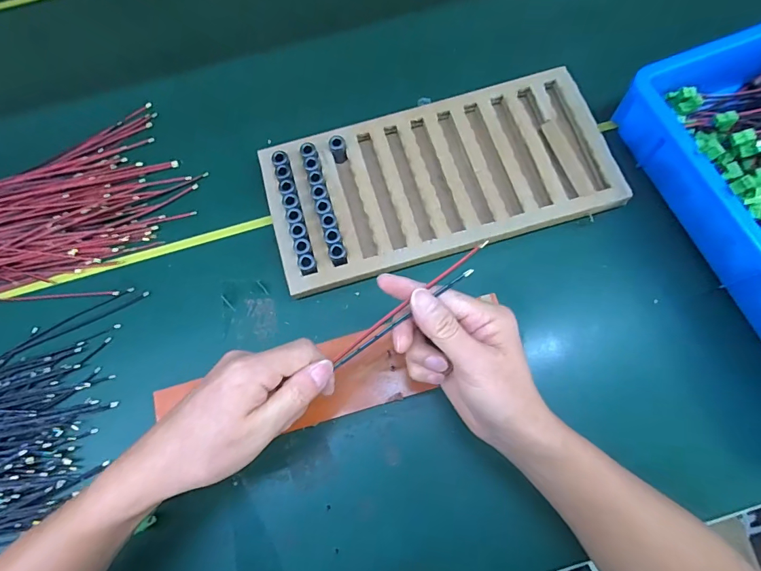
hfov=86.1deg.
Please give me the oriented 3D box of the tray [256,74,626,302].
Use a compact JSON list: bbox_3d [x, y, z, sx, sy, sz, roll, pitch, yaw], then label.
[{"bbox_3d":[0.060,-0.119,0.443,0.356,0.031,0.176,-16,75,-3],"label":"tray"}]

